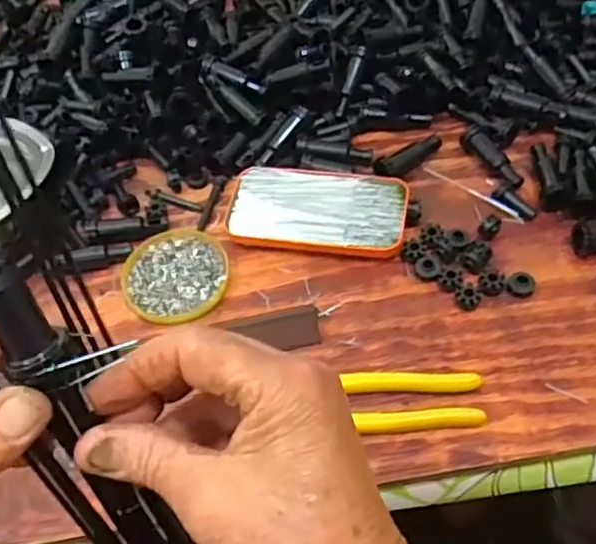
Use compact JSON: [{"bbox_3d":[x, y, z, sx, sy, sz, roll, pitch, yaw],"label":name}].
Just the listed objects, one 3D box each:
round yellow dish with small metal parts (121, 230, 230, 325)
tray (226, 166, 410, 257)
[{"bbox_3d":[-0.097,0.002,0.541,0.082,0.005,0.086,-3,54,4],"label":"round yellow dish with small metal parts"},{"bbox_3d":[0.016,-0.050,0.558,0.145,0.018,0.081,5,55,9],"label":"tray"}]

